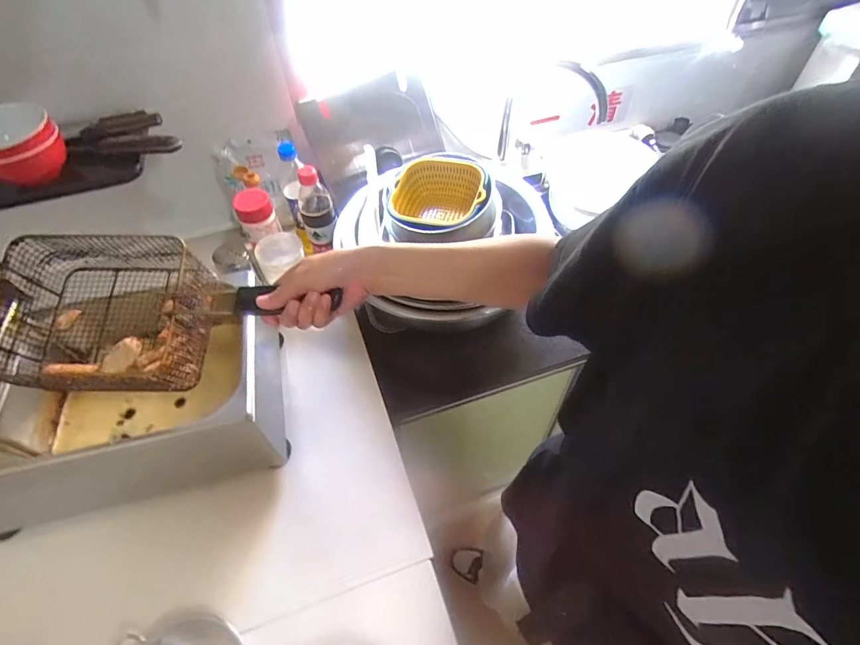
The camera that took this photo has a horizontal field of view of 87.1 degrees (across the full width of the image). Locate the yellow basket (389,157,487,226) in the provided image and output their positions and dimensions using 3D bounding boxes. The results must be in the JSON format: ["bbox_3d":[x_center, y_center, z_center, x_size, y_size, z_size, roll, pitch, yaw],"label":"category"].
[{"bbox_3d":[0.013,-0.193,0.768,0.157,0.096,0.140,-3,53,-1],"label":"yellow basket"}]

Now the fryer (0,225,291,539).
[{"bbox_3d":[-0.447,0.070,0.612,0.412,0.291,0.255,-12,53,-8],"label":"fryer"}]

